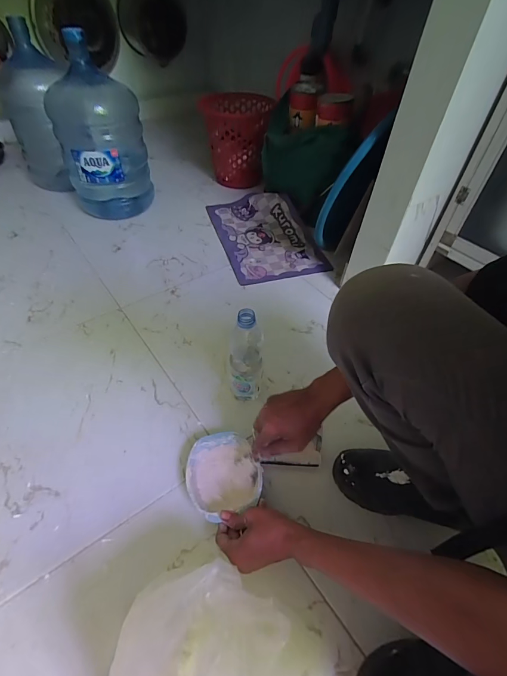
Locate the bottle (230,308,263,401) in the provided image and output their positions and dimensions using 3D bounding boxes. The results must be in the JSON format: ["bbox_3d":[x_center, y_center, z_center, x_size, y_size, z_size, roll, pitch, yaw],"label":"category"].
[{"bbox_3d":[-0.013,0.043,0.649,0.064,0.231,0.064,4,48,-1],"label":"bottle"}]

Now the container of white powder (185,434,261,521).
[{"bbox_3d":[-0.055,0.237,0.588,0.119,0.060,0.134,-13,50,-16],"label":"container of white powder"}]

